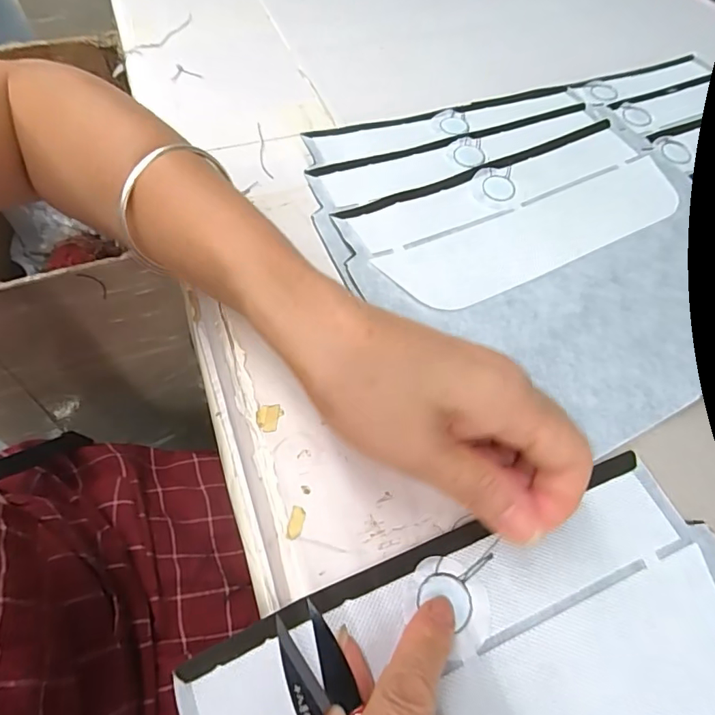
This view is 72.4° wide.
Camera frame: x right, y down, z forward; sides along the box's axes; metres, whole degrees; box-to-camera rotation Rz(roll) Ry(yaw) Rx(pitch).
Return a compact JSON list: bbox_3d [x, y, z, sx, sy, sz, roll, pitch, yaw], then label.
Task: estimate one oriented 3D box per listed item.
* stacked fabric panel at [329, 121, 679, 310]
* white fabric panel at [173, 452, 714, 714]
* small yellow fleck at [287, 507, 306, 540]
[{"bbox_3d":[0.107,-0.098,0.322,0.221,0.006,0.093,-22,61,-14],"label":"stacked fabric panel"},{"bbox_3d":[0.048,0.126,0.195,0.226,0.024,0.094,-22,58,-10],"label":"white fabric panel"},{"bbox_3d":[-0.027,0.073,0.216,0.006,0.004,0.014,9,58,4],"label":"small yellow fleck"}]

